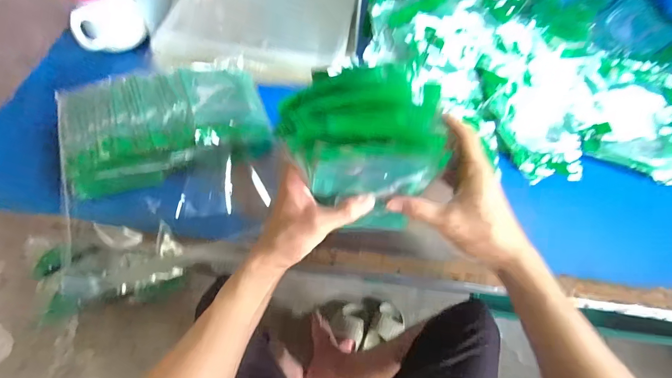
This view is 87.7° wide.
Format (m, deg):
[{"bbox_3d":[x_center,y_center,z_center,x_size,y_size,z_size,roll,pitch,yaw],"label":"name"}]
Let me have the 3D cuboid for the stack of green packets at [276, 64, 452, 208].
[{"bbox_3d":[0.031,-0.052,0.330,0.153,0.097,0.081,-1,60,-2],"label":"stack of green packets"}]

